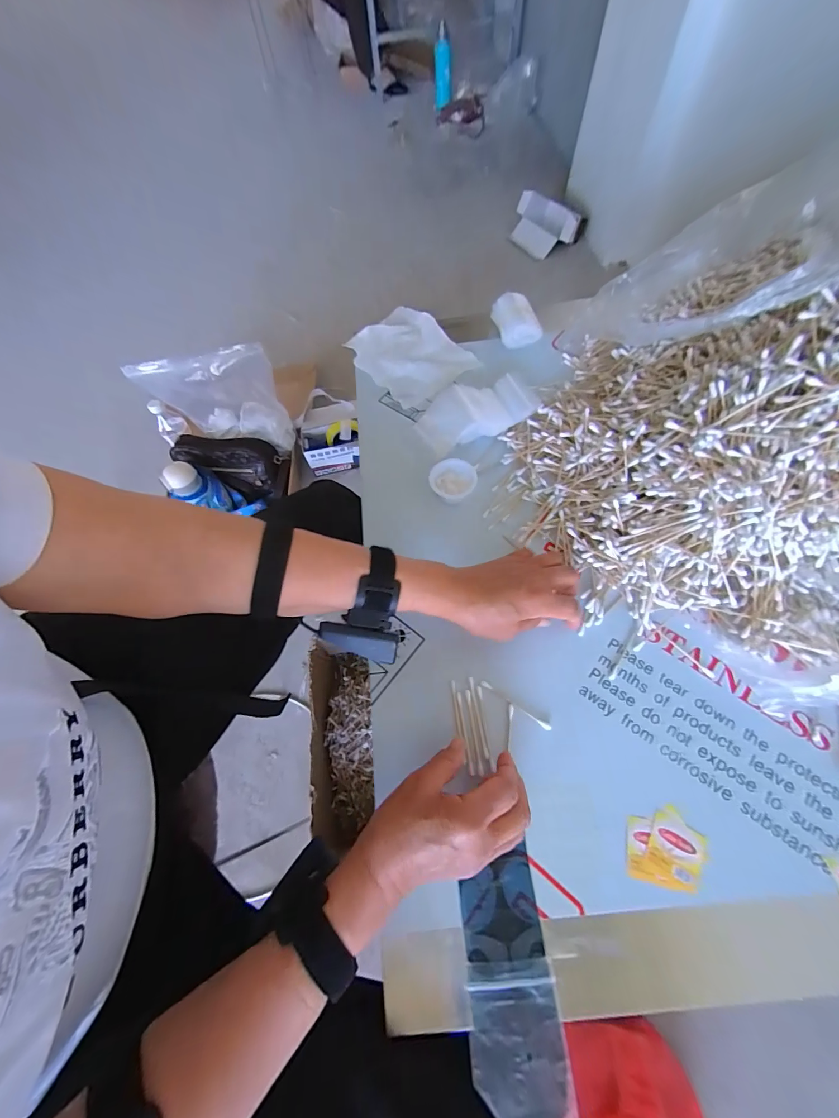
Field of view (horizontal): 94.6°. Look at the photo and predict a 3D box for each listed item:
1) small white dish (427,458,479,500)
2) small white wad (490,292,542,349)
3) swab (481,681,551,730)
[{"bbox_3d":[0.041,-0.092,0.466,0.055,0.028,0.051,-2,65,4],"label":"small white dish"},{"bbox_3d":[0.140,-0.344,0.558,0.053,0.038,0.070,-12,65,-1],"label":"small white wad"},{"bbox_3d":[0.091,0.139,0.368,0.073,0.004,0.006,32,71,16],"label":"swab"}]

